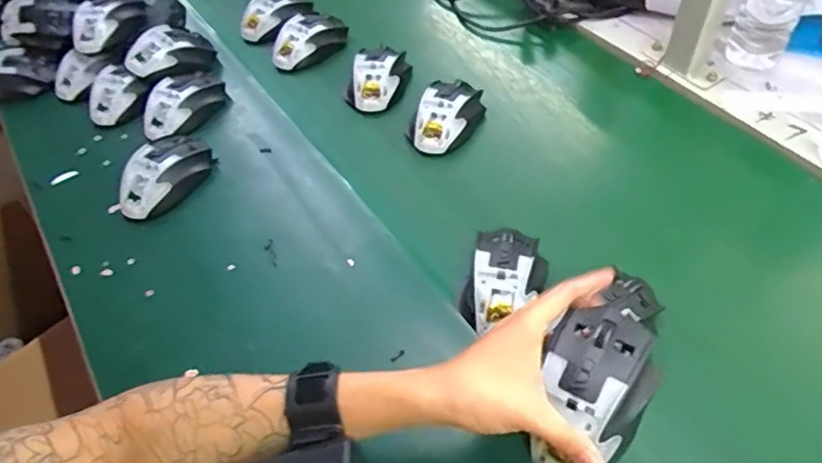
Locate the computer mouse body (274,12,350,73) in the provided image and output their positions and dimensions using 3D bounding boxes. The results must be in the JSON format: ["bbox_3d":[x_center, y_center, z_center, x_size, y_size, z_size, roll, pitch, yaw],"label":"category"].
[{"bbox_3d":[-0.145,-0.264,0.814,0.106,0.049,0.073,-33,56,-20],"label":"computer mouse body"}]

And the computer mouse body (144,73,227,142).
[{"bbox_3d":[-0.283,-0.157,0.729,0.075,0.038,0.115,13,54,14],"label":"computer mouse body"}]

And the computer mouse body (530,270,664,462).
[{"bbox_3d":[0.122,0.098,0.383,0.065,0.033,0.142,20,82,19],"label":"computer mouse body"}]

